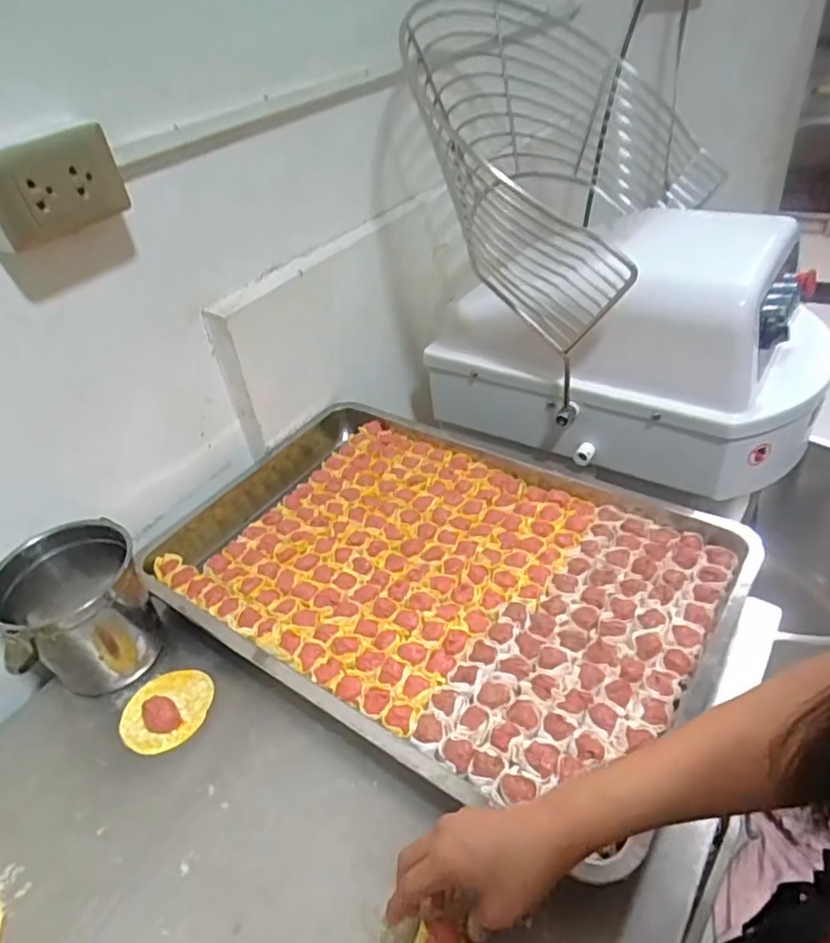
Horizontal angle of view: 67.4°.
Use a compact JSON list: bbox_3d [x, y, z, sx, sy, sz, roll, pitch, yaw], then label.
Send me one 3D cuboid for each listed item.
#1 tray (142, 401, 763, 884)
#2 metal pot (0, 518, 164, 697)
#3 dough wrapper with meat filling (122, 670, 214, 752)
[{"bbox_3d":[0.008,0.103,0.700,0.604,0.069,0.398,19,45,31],"label":"tray"},{"bbox_3d":[-0.339,0.143,0.636,0.129,0.146,0.110,-33,44,-30],"label":"metal pot"},{"bbox_3d":[-0.246,0.228,0.610,0.083,0.026,0.086,-5,37,4],"label":"dough wrapper with meat filling"}]

